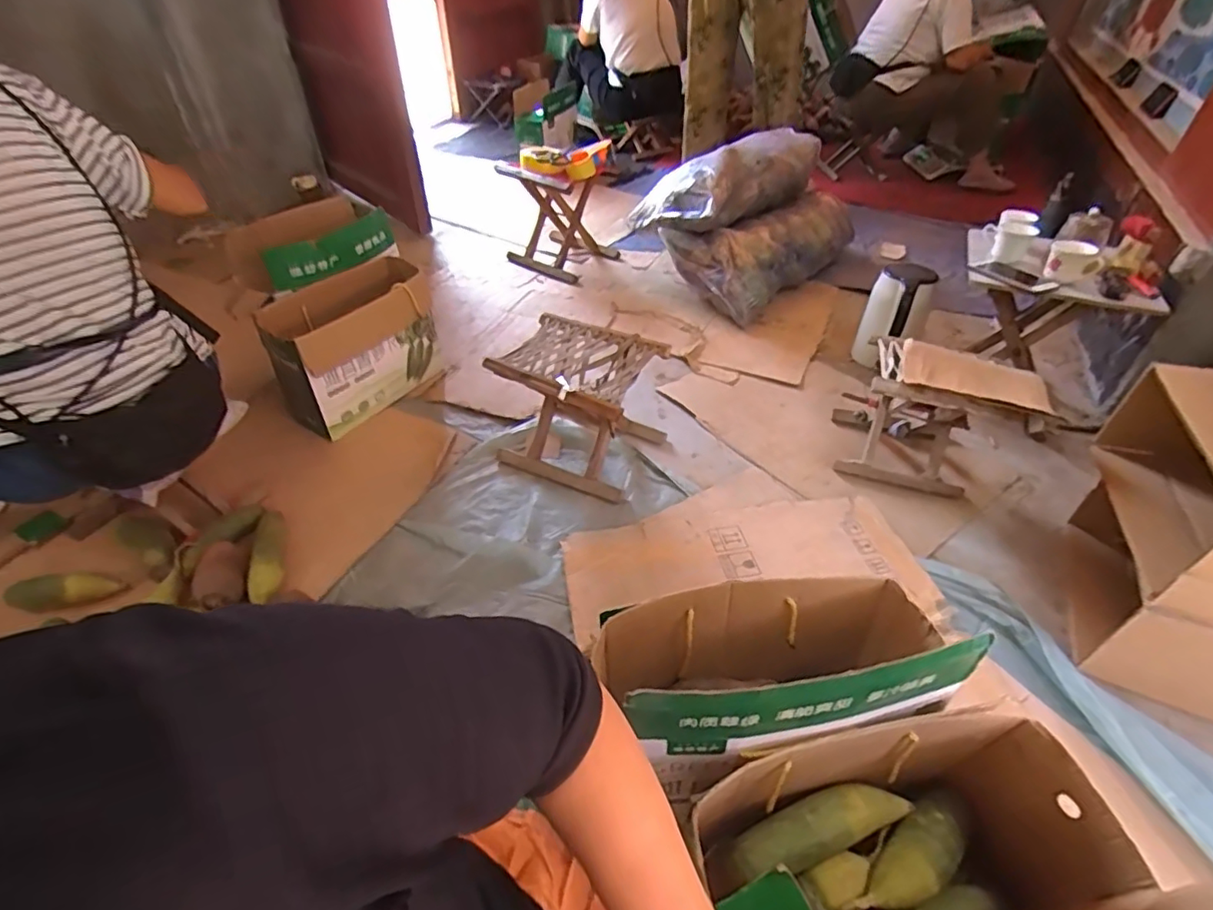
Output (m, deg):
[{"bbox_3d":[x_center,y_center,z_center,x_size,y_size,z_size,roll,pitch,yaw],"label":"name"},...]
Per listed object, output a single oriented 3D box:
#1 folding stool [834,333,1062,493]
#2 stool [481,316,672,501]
[{"bbox_3d":[0.663,-0.080,1.192,0.341,0.244,0.247,21,46,22],"label":"folding stool"},{"bbox_3d":[-0.056,-0.101,1.204,0.297,0.252,0.236,17,44,18],"label":"stool"}]

